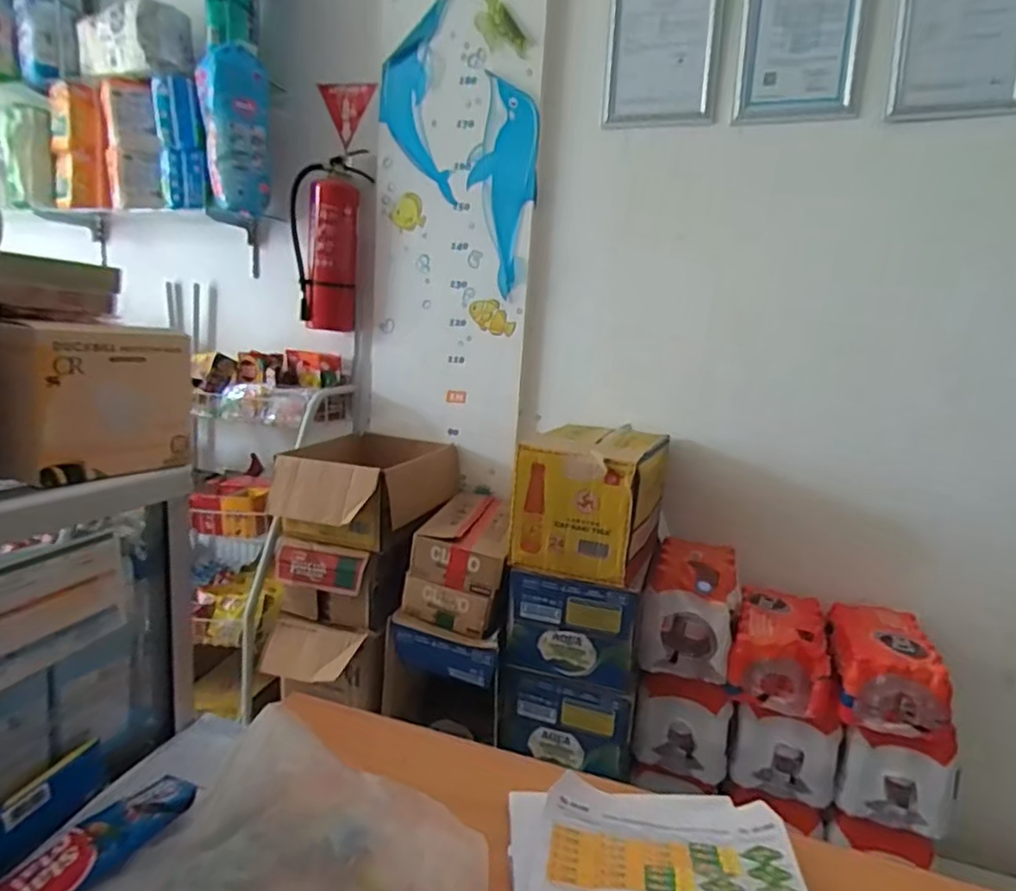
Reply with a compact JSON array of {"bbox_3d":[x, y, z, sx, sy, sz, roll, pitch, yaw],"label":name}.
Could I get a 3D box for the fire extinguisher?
[{"bbox_3d":[-0.495,-0.561,1.730,0.191,0.461,0.125,0,11,-19],"label":"fire extinguisher"}]

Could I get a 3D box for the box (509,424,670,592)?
[{"bbox_3d":[0.193,0.117,1.414,0.267,0.264,0.325,8,11,20],"label":"box"}]

